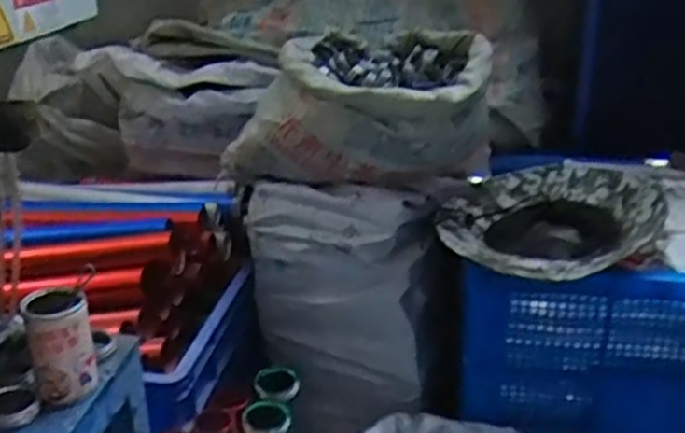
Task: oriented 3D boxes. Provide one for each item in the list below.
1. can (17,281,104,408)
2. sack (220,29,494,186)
[{"bbox_3d":[-0.297,0.134,0.788,0.065,0.108,0.063,-9,25,-21],"label":"can"},{"bbox_3d":[0.047,-0.186,1.271,0.403,0.206,0.286,13,26,26],"label":"sack"}]

